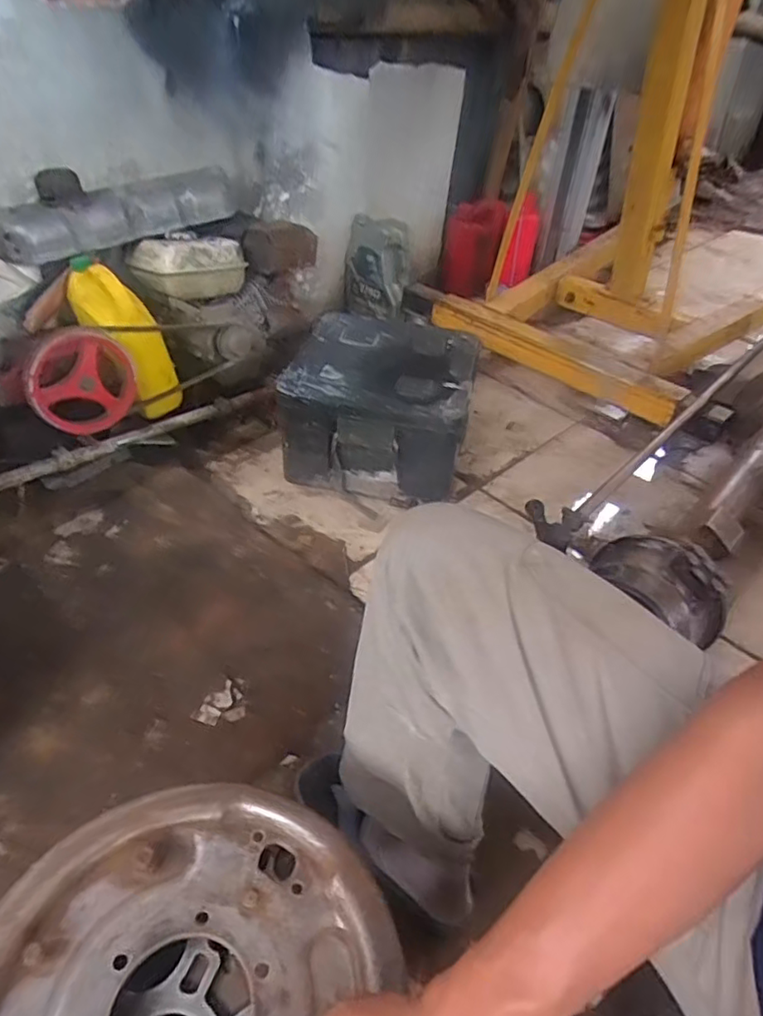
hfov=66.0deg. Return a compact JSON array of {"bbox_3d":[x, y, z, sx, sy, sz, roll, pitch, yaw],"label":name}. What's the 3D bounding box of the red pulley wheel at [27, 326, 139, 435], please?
[{"bbox_3d":[-0.545,-0.220,1.085,0.034,0.215,0.191,29,48,26],"label":"red pulley wheel"}]

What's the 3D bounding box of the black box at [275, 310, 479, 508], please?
[{"bbox_3d":[0.003,-0.226,1.316,0.369,0.235,0.373,10,42,6],"label":"black box"}]

